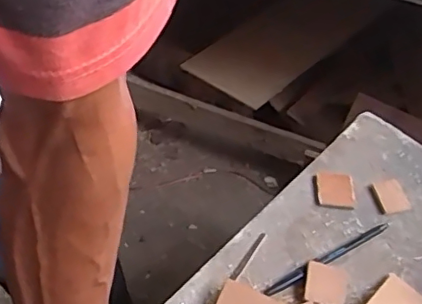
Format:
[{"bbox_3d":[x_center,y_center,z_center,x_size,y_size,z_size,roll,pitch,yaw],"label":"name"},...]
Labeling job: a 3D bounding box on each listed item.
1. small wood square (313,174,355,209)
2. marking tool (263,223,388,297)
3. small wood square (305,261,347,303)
[{"bbox_3d":[0.130,0.041,0.593,0.041,0.007,0.039,0,53,-3],"label":"small wood square"},{"bbox_3d":[0.116,0.102,0.547,0.147,0.007,0.010,-24,58,-19],"label":"marking tool"},{"bbox_3d":[0.109,0.125,0.530,0.040,0.007,0.041,19,50,-8],"label":"small wood square"}]

